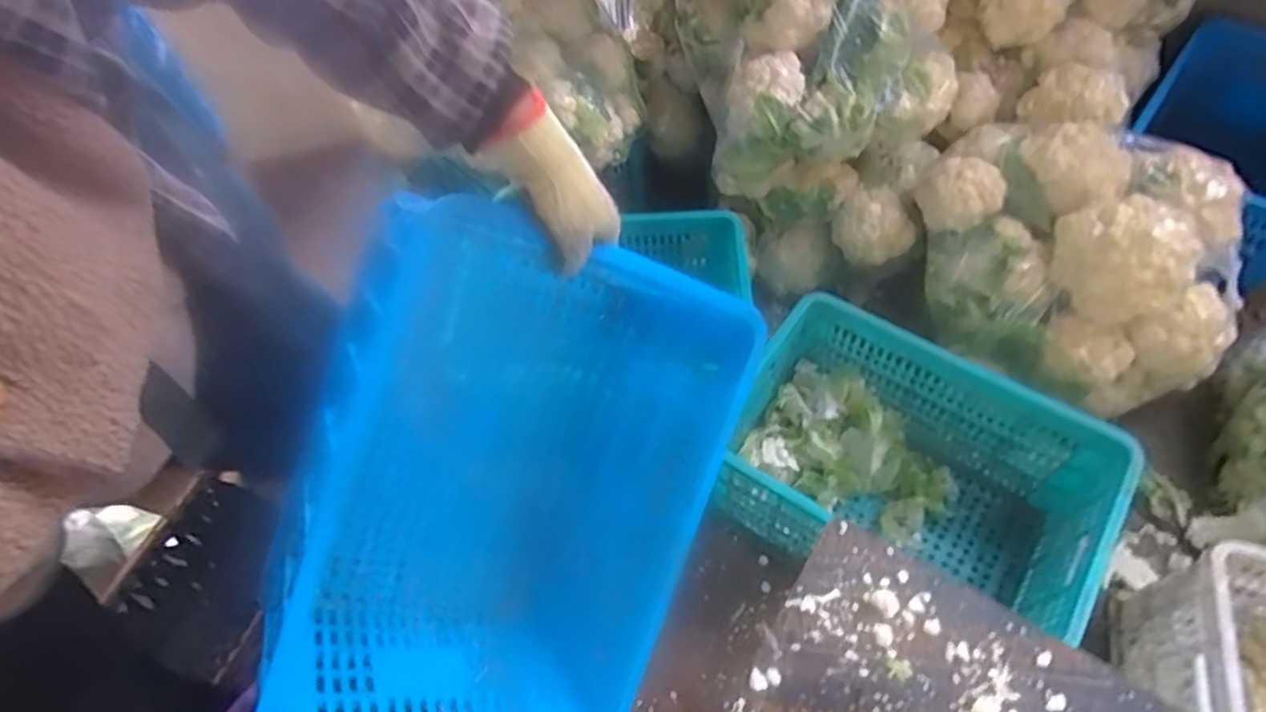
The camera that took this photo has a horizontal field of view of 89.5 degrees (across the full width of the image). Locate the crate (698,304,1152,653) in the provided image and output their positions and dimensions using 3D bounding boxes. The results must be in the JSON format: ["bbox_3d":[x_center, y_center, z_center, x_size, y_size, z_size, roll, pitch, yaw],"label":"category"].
[{"bbox_3d":[0.427,0.188,1.006,0.509,0.258,0.340,24,62,19],"label":"crate"}]

